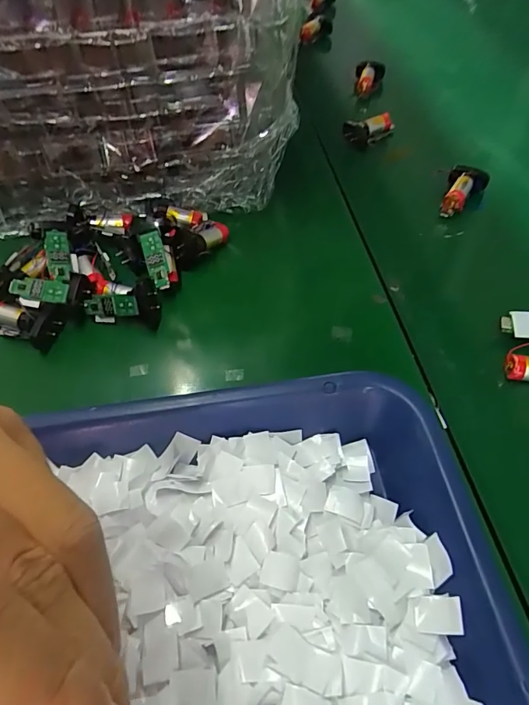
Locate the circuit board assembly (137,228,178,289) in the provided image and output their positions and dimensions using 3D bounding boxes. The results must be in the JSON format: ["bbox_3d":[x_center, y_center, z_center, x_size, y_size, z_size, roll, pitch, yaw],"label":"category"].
[{"bbox_3d":[-0.079,-0.069,0.329,0.021,0.012,0.044,-21,87,-16],"label":"circuit board assembly"}]

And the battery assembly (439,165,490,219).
[{"bbox_3d":[0.174,-0.139,0.389,0.032,0.029,0.053,20,60,17],"label":"battery assembly"}]

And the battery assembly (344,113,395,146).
[{"bbox_3d":[0.108,-0.227,0.455,0.050,0.028,0.021,-17,56,-7],"label":"battery assembly"}]

